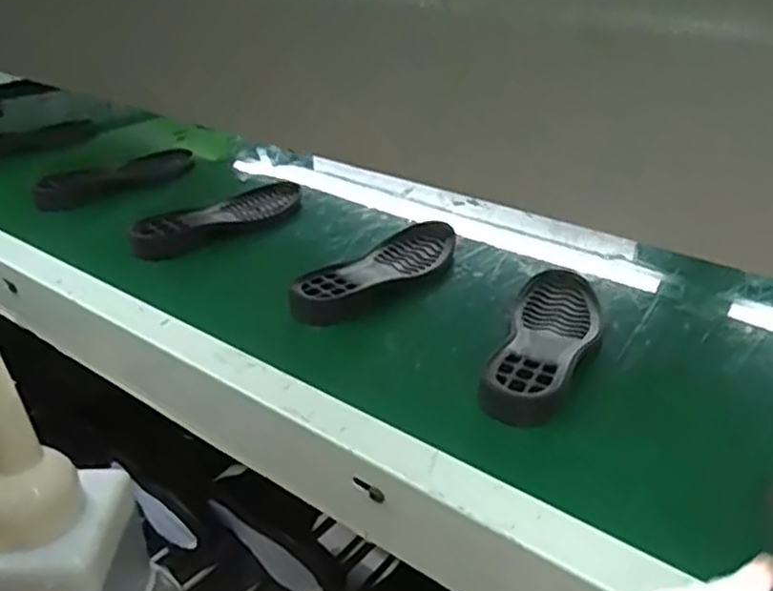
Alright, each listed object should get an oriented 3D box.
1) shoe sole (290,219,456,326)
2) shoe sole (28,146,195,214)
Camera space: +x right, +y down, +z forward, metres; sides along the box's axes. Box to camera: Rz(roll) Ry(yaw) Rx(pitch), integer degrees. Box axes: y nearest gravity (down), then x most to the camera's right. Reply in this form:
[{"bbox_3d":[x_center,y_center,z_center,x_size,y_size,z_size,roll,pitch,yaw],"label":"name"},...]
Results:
[{"bbox_3d":[0.002,-0.031,0.743,0.084,0.027,0.230,17,34,29],"label":"shoe sole"},{"bbox_3d":[-0.357,-0.165,0.987,0.224,0.030,0.053,-24,37,-36],"label":"shoe sole"}]

